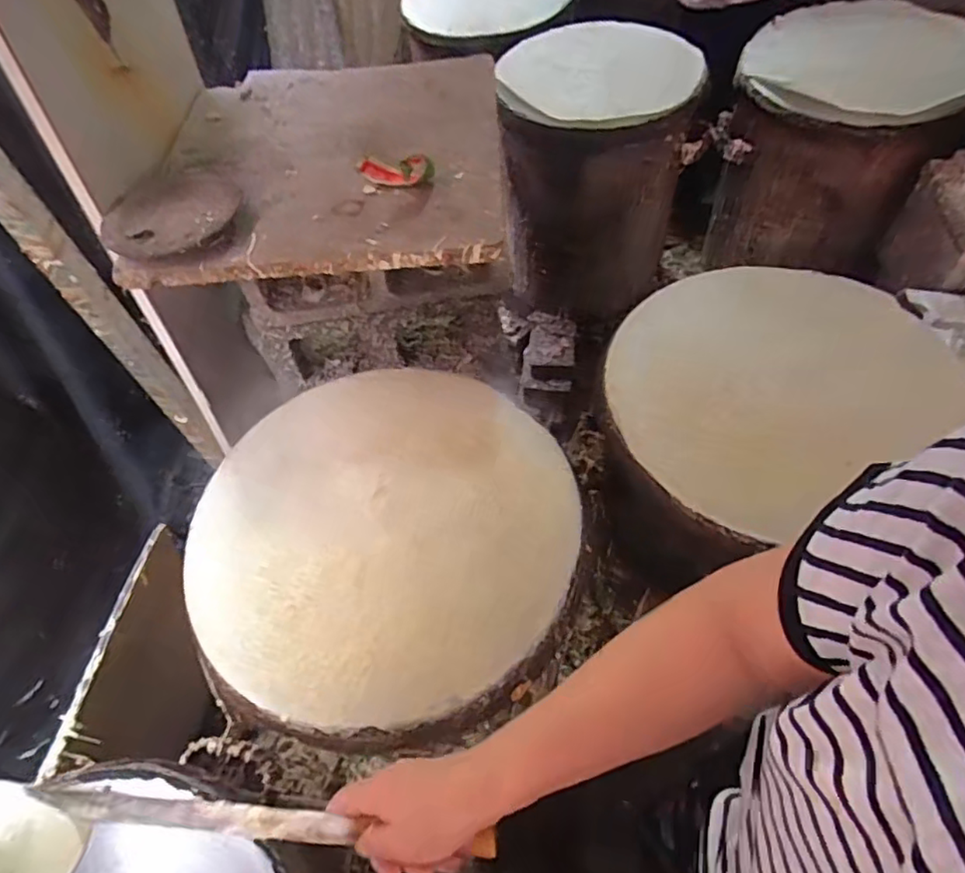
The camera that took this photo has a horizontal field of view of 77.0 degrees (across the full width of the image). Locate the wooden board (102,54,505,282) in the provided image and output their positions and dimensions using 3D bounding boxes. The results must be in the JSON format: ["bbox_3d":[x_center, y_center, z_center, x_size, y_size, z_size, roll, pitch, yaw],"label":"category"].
[{"bbox_3d":[-0.193,-0.365,0.762,0.430,0.035,0.449,-2,57,2],"label":"wooden board"}]

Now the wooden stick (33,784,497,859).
[{"bbox_3d":[-0.170,0.282,0.446,0.353,0.021,0.021,-1,57,11],"label":"wooden stick"}]

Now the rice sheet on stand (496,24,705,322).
[{"bbox_3d":[0.232,-0.550,1.315,0.362,0.483,0.356,9,59,9],"label":"rice sheet on stand"}]

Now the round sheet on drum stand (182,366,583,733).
[{"bbox_3d":[-0.102,0.079,0.596,0.362,0.021,0.362,-2,57,3],"label":"round sheet on drum stand"}]

